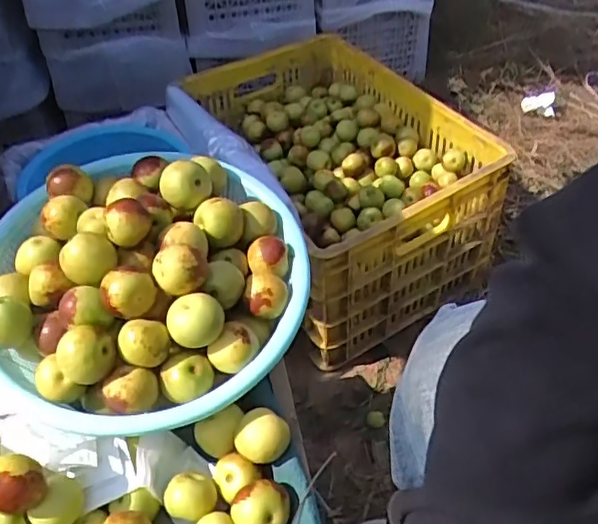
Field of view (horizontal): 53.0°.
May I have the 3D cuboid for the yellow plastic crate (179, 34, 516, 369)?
[{"bbox_3d":[0.043,-0.187,1.137,0.379,0.259,0.670,-19,47,-18],"label":"yellow plastic crate"}]

